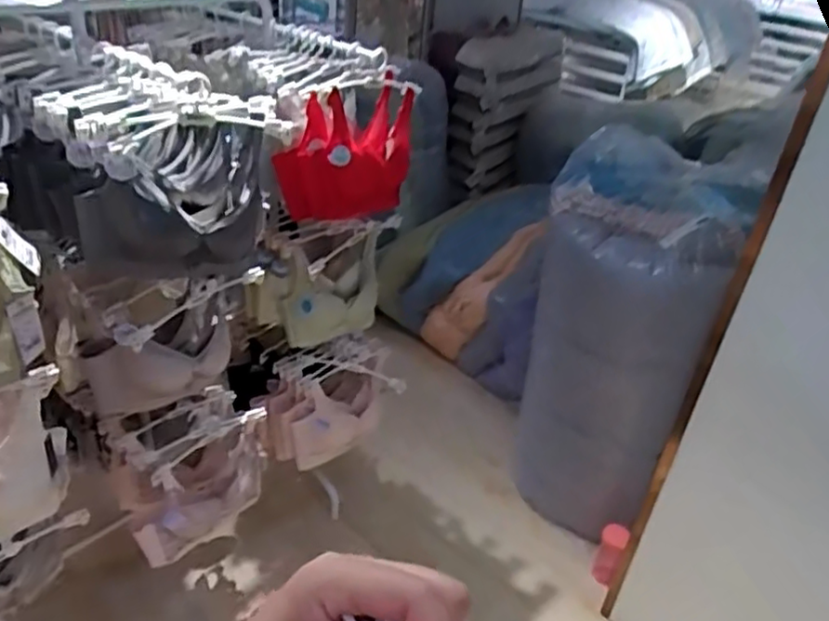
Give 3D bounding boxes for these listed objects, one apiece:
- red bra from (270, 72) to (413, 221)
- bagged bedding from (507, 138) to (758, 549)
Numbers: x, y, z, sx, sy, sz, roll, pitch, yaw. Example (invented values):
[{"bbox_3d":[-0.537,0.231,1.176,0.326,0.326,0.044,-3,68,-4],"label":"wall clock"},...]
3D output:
[{"bbox_3d":[-0.122,-0.293,1.318,0.140,0.237,0.273,31,39,32],"label":"red bra"},{"bbox_3d":[0.516,0.089,1.862,0.438,0.950,0.504,20,35,18],"label":"bagged bedding"}]

